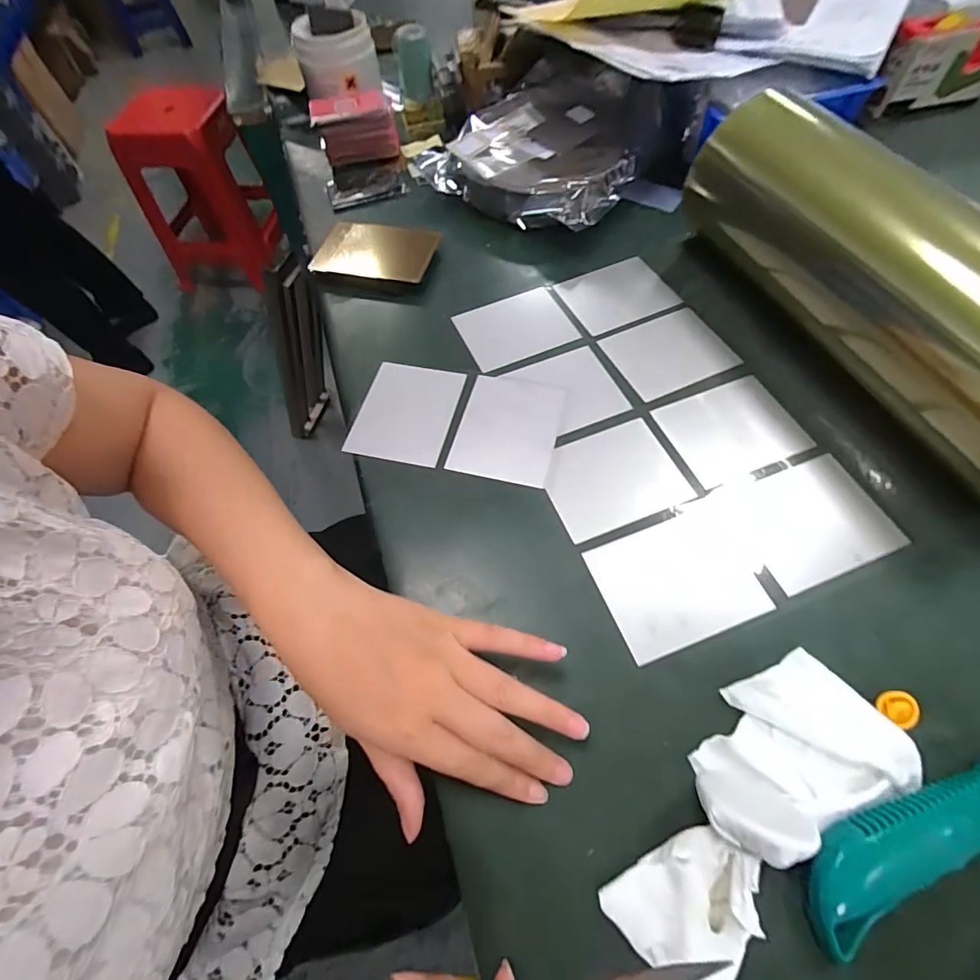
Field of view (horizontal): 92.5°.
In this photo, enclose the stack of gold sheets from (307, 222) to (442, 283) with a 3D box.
[{"bbox_3d":[-0.122,-0.246,0.497,0.123,0.021,0.086,9,62,9],"label":"stack of gold sheets"}]

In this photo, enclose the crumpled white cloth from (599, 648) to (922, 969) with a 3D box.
[{"bbox_3d":[0.135,0.158,0.232,0.174,0.045,0.080,-34,64,-15],"label":"crumpled white cloth"}]

